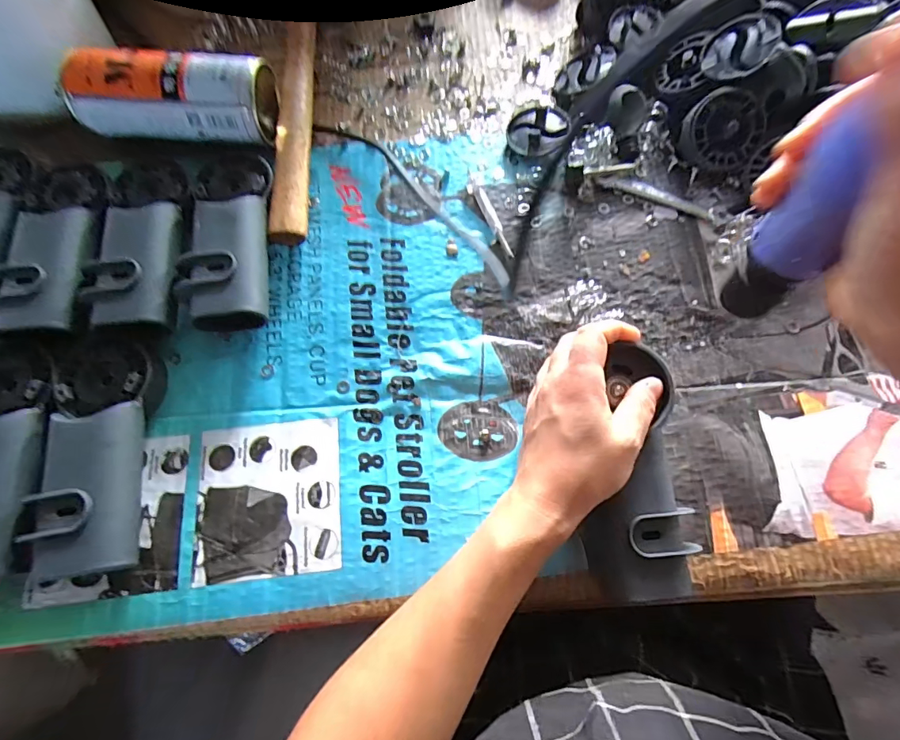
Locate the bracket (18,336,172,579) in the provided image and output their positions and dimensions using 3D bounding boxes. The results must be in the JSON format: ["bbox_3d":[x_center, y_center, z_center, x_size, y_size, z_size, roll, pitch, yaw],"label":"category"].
[{"bbox_3d":[-0.245,0.054,0.311,0.067,0.040,0.163,-3,71,-1],"label":"bracket"}]

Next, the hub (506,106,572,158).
[{"bbox_3d":[0.081,-0.221,0.418,0.053,0.019,0.045,-19,72,-6],"label":"hub"}]

